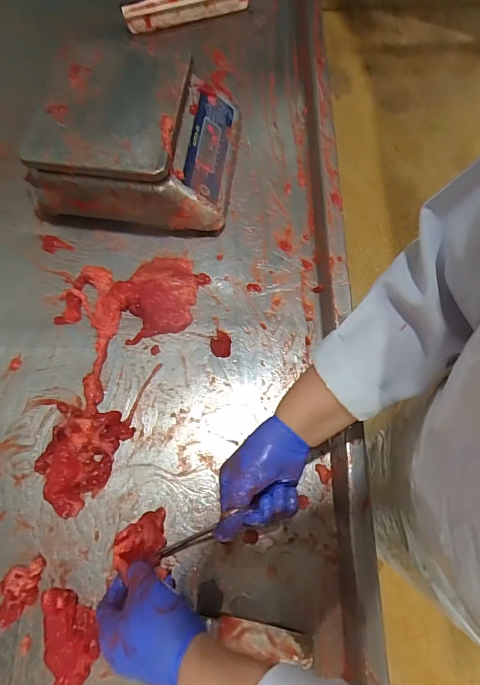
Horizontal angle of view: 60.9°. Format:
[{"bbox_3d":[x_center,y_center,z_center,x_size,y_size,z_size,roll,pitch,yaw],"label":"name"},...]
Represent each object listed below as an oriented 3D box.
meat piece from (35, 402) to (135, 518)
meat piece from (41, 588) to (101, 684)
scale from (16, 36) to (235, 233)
[{"bbox_3d":[-0.188,0.136,0.479,0.093,0.025,0.119,8,70,4],"label":"meat piece"},{"bbox_3d":[-0.172,0.295,0.411,0.046,0.028,0.089,-14,70,-4],"label":"meat piece"},{"bbox_3d":[-0.154,-0.299,0.592,0.286,0.122,0.237,6,70,3],"label":"scale"}]

